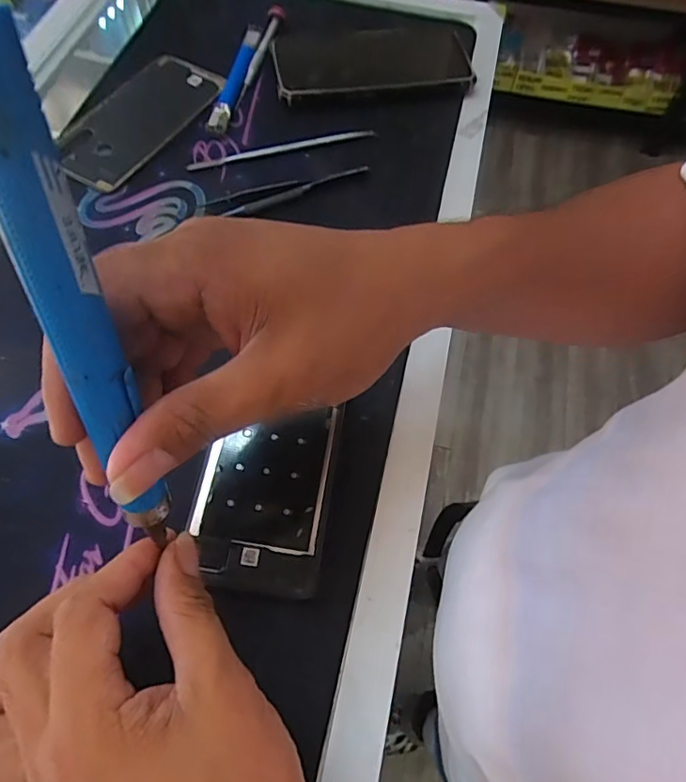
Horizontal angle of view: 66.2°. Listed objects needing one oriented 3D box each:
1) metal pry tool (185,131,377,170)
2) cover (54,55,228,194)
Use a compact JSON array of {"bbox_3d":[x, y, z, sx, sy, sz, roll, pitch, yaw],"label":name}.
[{"bbox_3d":[-0.045,-0.187,0.404,0.146,0.007,0.009,-13,65,-8],"label":"metal pry tool"},{"bbox_3d":[-0.165,-0.219,0.423,0.071,0.007,0.151,26,66,11],"label":"cover"}]

